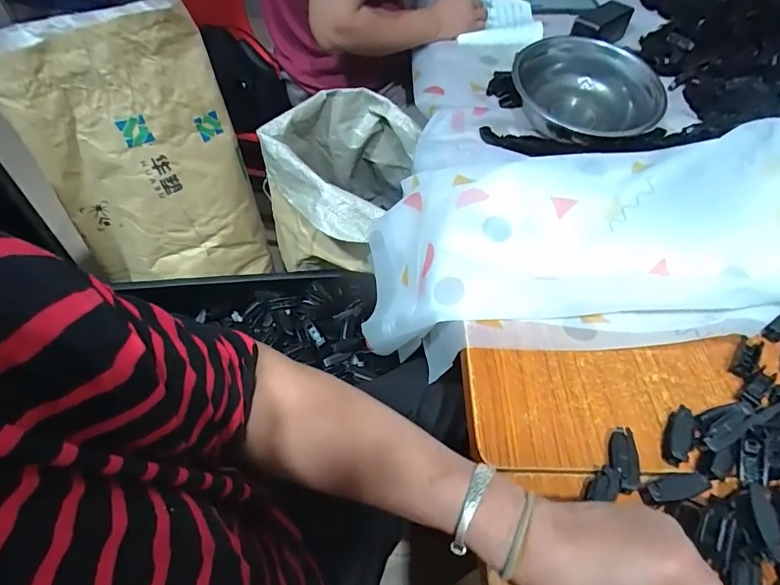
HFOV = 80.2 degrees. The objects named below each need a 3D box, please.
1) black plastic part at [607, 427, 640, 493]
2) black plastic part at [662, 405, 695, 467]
[{"bbox_3d":[0.183,0.133,0.367,0.020,0.015,0.050,7,53,3],"label":"black plastic part"},{"bbox_3d":[0.236,0.118,0.380,0.018,0.012,0.048,25,56,15],"label":"black plastic part"}]

